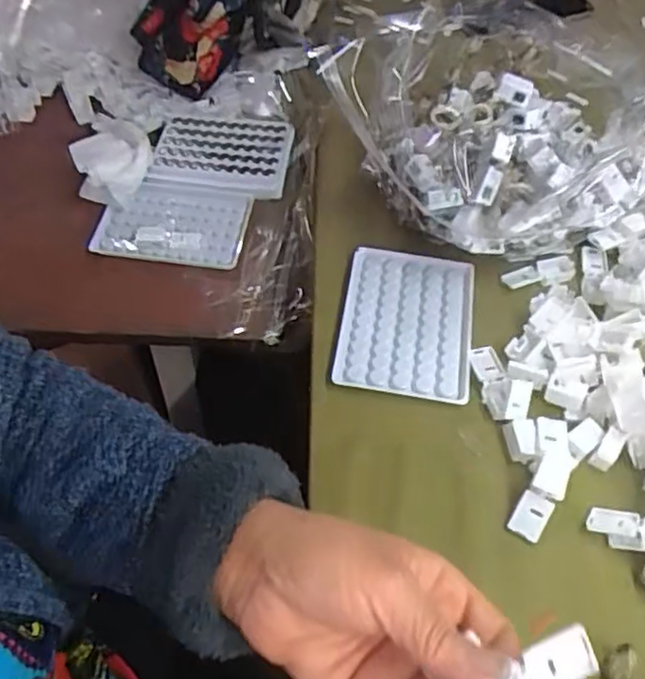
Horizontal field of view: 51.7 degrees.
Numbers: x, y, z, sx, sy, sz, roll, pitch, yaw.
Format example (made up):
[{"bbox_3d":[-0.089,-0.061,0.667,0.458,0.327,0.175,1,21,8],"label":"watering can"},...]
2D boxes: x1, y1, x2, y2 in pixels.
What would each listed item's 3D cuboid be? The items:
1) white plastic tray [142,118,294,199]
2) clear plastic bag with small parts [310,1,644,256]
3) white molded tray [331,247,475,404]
[{"bbox_3d":[-0.097,-0.175,0.630,0.130,0.020,0.095,7,55,3],"label":"white plastic tray"},{"bbox_3d":[0.123,-0.143,0.504,0.172,0.133,0.184,-33,62,-23],"label":"clear plastic bag with small parts"},{"bbox_3d":[0.062,-0.013,0.491,0.093,0.009,0.125,8,55,4],"label":"white molded tray"}]

